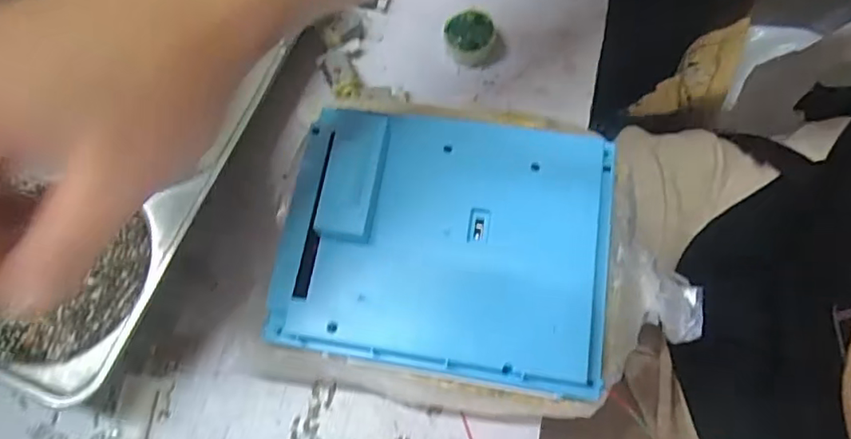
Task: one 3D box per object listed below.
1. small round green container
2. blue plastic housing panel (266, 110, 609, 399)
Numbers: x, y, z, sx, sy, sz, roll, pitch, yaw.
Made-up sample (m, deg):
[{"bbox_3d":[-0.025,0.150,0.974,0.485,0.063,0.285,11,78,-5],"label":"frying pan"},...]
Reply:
[{"bbox_3d":[0.030,-0.118,0.362,0.033,0.018,0.036,0,72,1],"label":"small round green container"},{"bbox_3d":[0.010,0.007,0.268,0.156,0.019,0.125,8,72,3],"label":"blue plastic housing panel"}]

